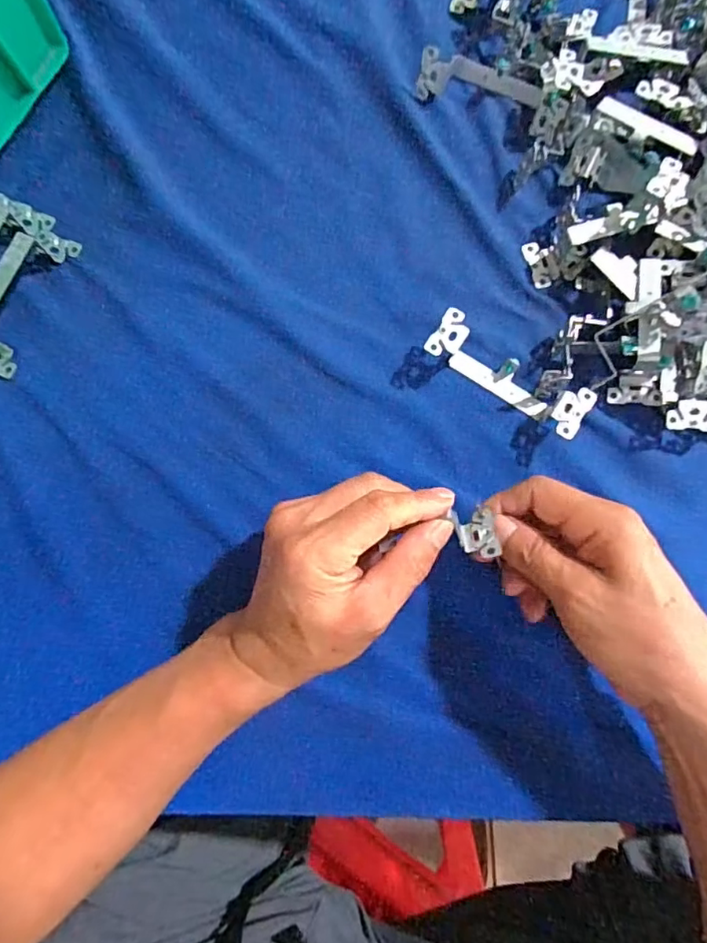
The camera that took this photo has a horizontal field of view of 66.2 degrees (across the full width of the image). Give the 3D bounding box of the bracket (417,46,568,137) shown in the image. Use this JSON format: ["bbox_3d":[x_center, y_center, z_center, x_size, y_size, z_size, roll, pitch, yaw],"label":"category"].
[{"bbox_3d":[0.099,-0.272,0.383,0.104,0.024,0.040,24,82,4],"label":"bracket"}]

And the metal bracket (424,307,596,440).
[{"bbox_3d":[0.097,-0.060,0.348,0.104,0.029,0.031,34,83,5],"label":"metal bracket"}]

